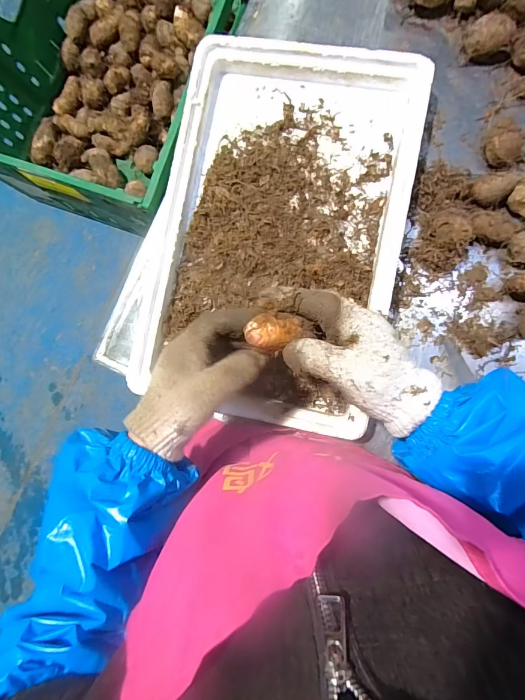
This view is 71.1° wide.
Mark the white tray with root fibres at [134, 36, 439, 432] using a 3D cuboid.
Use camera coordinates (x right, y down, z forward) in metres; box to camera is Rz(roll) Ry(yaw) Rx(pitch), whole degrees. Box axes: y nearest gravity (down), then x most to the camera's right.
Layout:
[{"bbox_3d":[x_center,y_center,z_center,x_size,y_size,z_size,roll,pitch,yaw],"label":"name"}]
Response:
[{"bbox_3d":[0.023,-0.158,0.478,0.299,0.052,0.449,11,89,8],"label":"white tray with root fibres"}]

